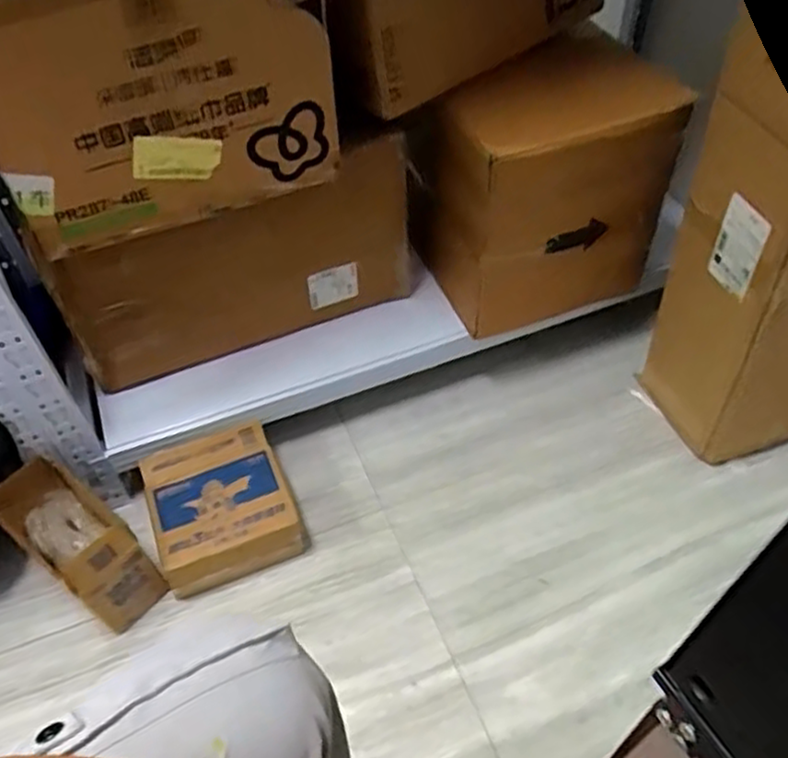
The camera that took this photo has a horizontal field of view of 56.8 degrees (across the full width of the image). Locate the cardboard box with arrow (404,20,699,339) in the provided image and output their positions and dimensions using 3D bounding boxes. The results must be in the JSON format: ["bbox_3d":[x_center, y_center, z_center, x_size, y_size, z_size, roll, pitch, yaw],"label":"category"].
[{"bbox_3d":[0.225,-0.276,1.121,0.348,0.379,0.198,-23,53,-15],"label":"cardboard box with arrow"}]

